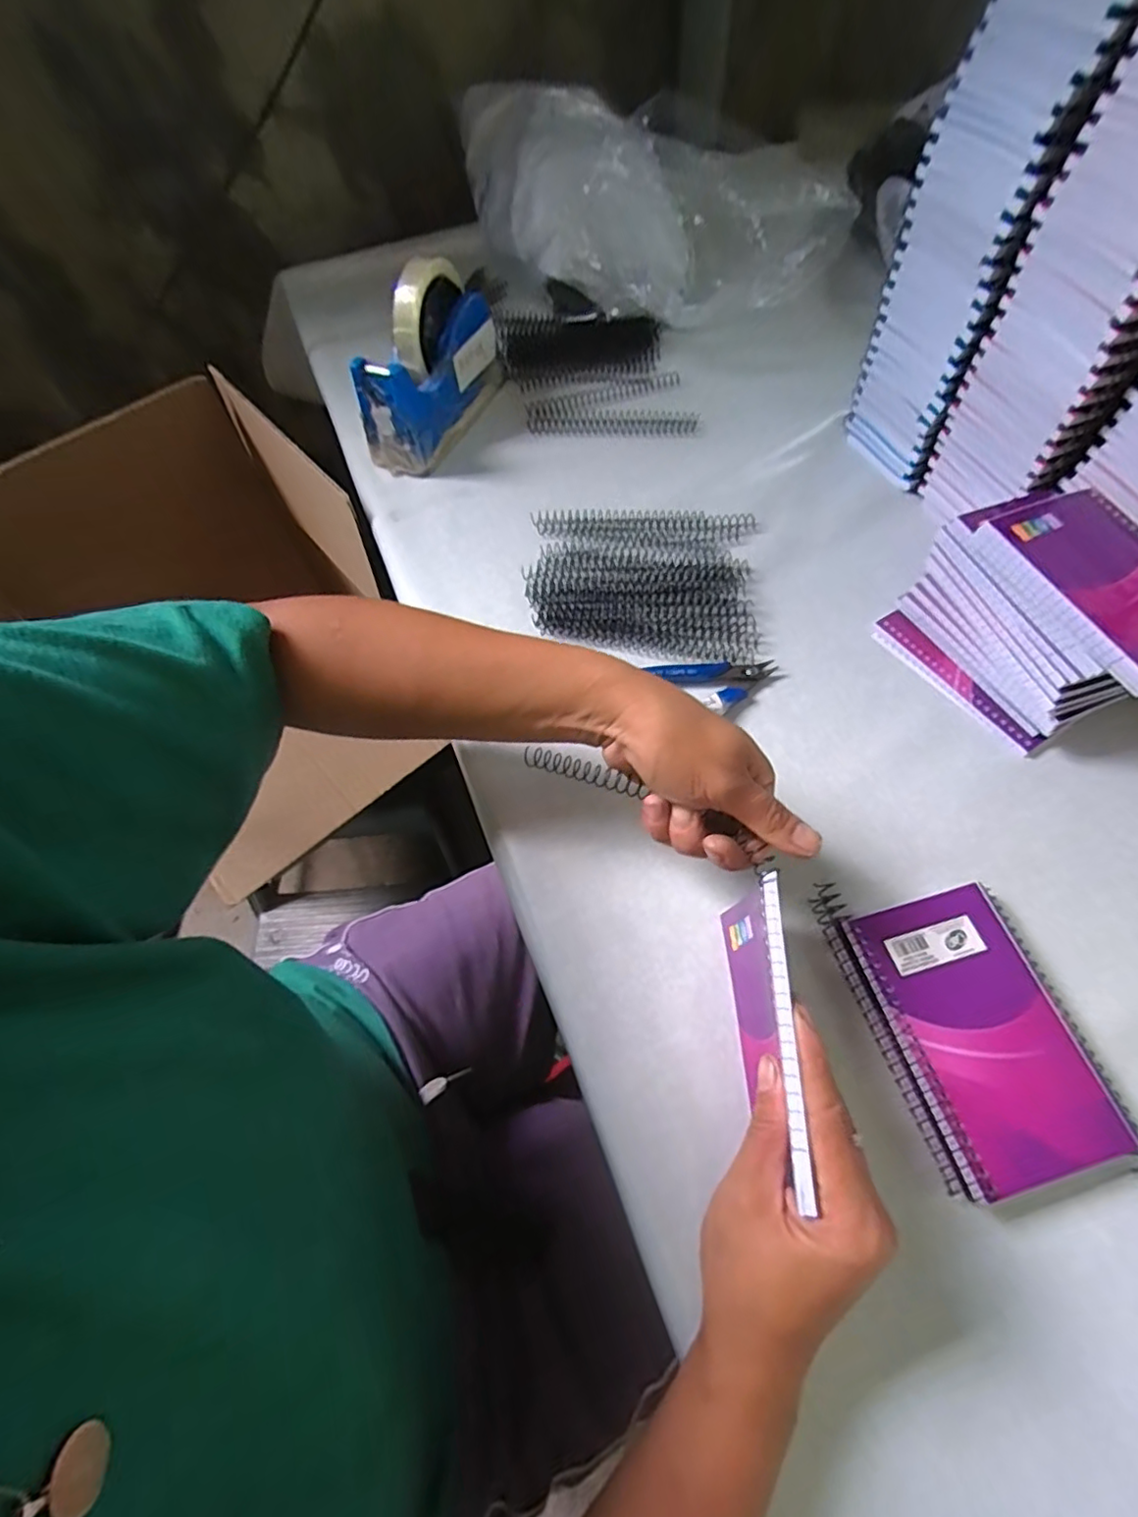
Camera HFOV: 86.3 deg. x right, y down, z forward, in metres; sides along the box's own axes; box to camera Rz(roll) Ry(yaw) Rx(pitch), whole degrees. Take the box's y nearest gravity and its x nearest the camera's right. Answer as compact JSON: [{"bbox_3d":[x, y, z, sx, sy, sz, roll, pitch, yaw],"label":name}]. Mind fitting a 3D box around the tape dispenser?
[{"bbox_3d":[-0.122,-0.349,0.532,0.061,0.113,0.164,17,65,12],"label":"tape dispenser"}]

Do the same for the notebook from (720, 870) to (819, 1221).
[{"bbox_3d":[0.095,0.126,0.287,0.015,0.082,0.123,-2,63,2],"label":"notebook"}]

